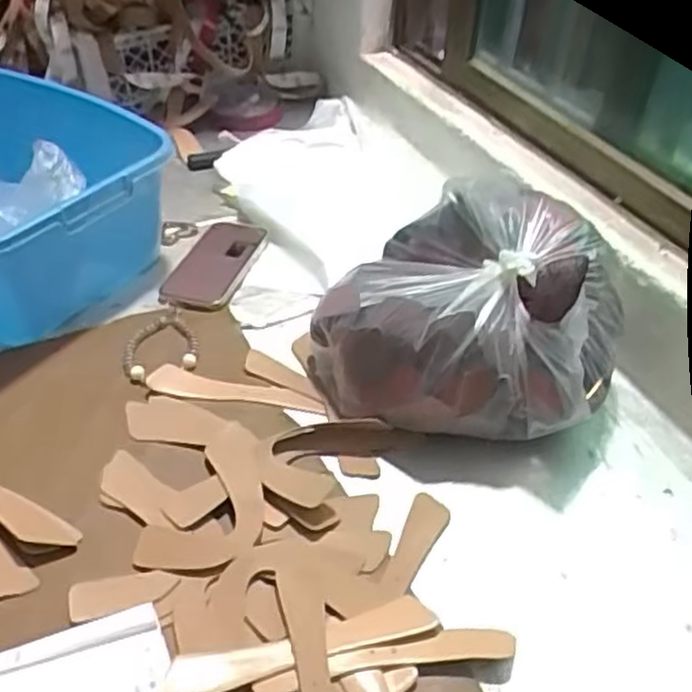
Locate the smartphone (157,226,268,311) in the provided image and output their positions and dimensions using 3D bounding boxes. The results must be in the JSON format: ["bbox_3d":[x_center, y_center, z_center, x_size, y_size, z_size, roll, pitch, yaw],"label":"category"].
[{"bbox_3d":[-0.150,-0.094,0.850,0.084,0.013,0.158,10,43,14],"label":"smartphone"}]

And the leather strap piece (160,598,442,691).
[{"bbox_3d":[-0.031,0.213,0.525,0.193,0.011,0.033,-10,40,-13],"label":"leather strap piece"}]

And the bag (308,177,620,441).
[{"bbox_3d":[0.106,-0.026,0.680,0.267,0.181,0.189,7,42,1],"label":"bag"}]

